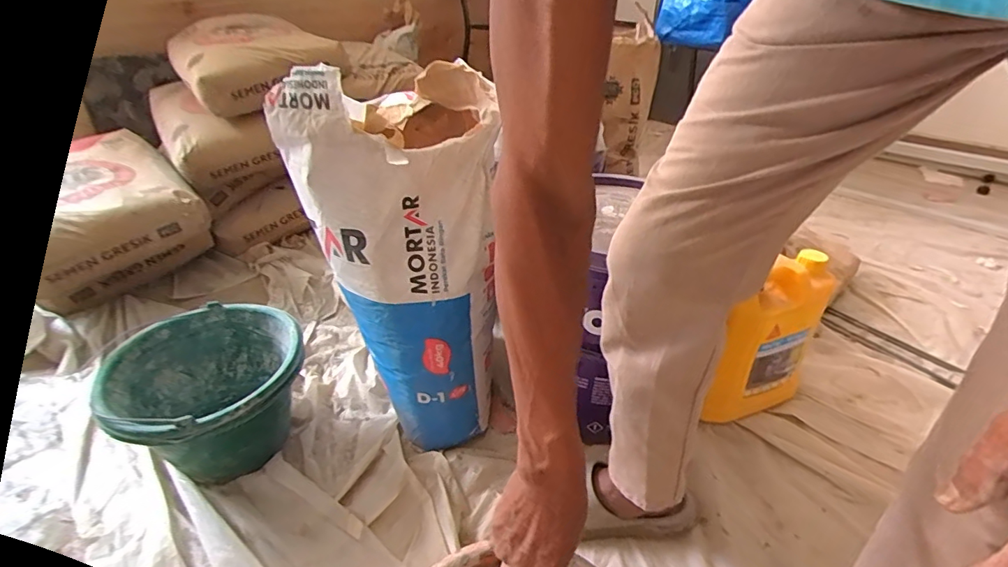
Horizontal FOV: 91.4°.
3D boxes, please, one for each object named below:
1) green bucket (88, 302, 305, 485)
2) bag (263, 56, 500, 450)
[{"bbox_3d":[-0.443,0.181,0.777,0.252,0.191,0.266,0,33,0],"label":"green bucket"},{"bbox_3d":[-0.152,-0.032,0.782,0.283,0.544,0.285,-5,34,-8],"label":"bag"}]

